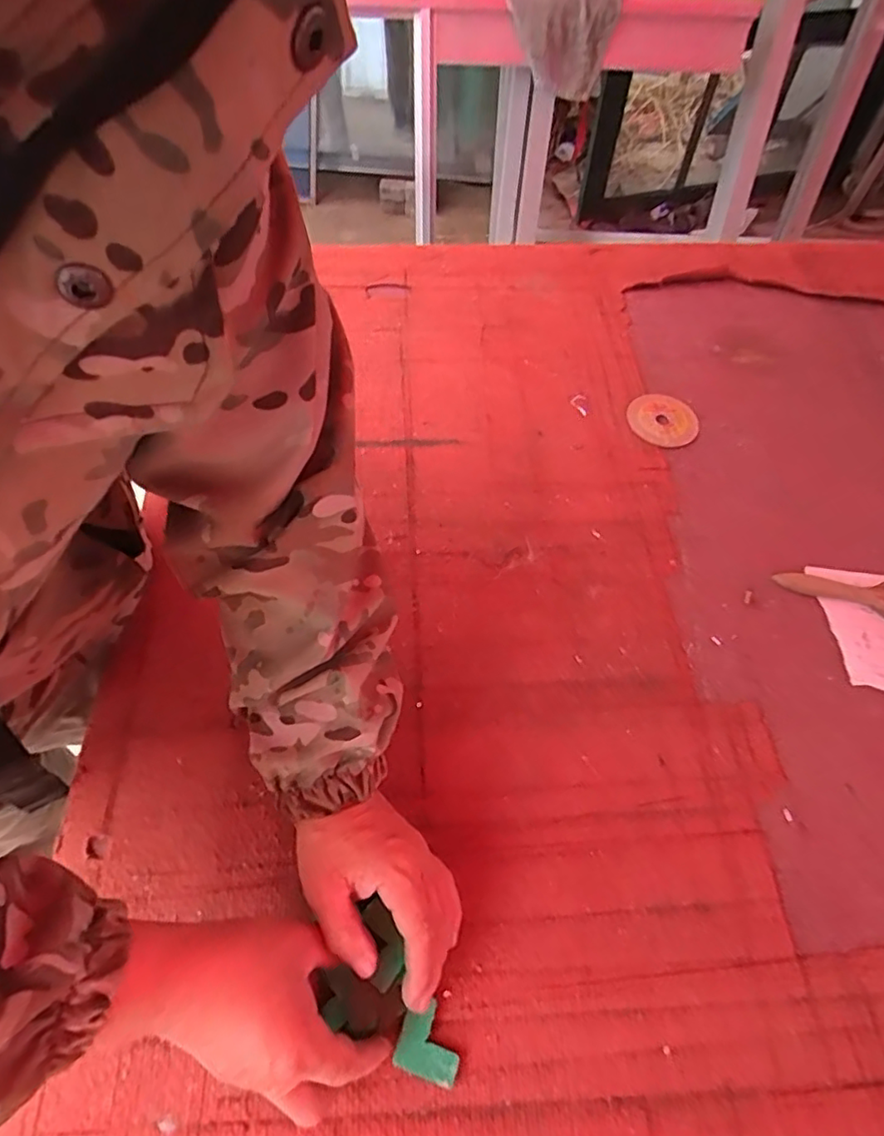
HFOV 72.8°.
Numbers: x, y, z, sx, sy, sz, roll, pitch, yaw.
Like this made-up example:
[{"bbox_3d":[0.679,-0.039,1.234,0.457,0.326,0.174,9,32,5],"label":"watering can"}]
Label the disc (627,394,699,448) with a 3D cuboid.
[{"bbox_3d":[0.252,-0.171,0.685,0.076,0.007,0.076,0,58,0],"label":"disc"}]

